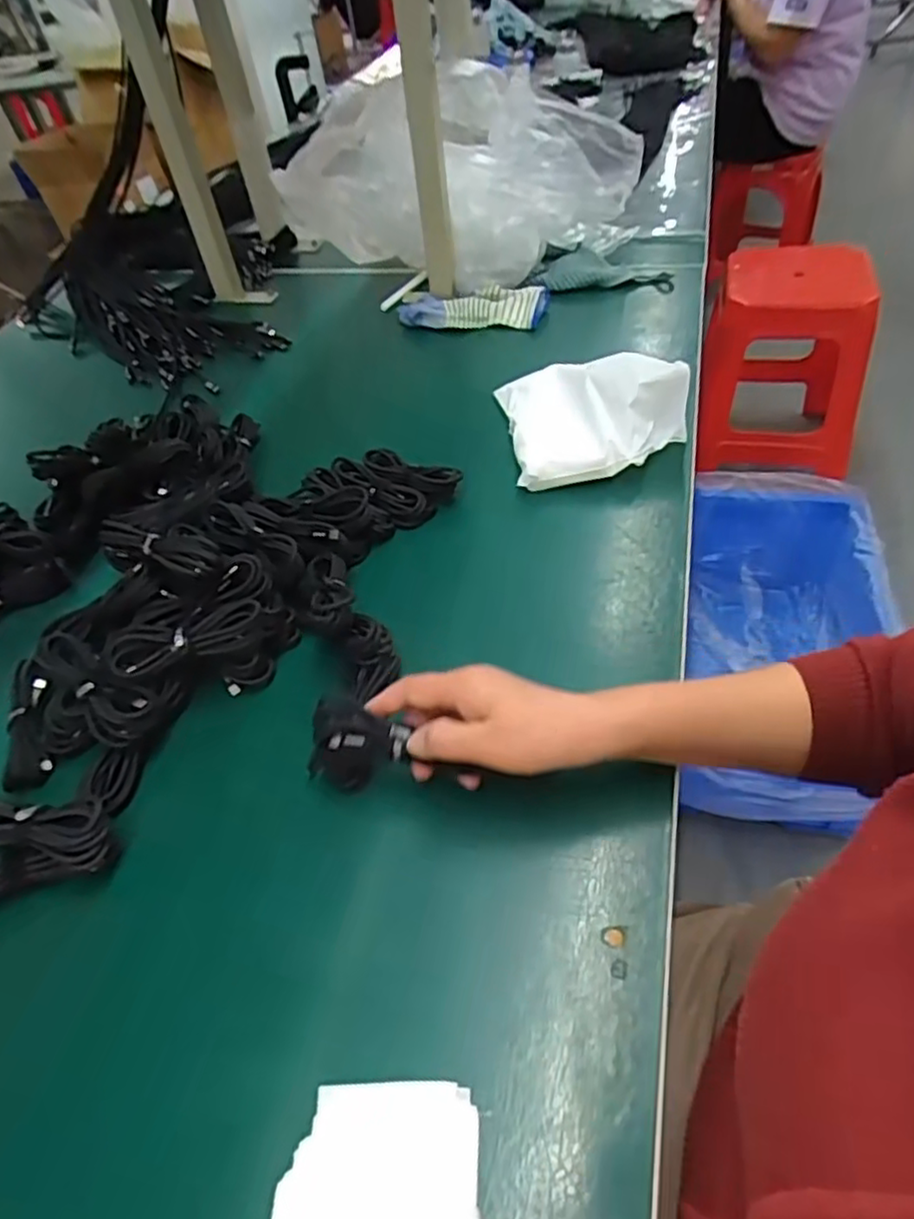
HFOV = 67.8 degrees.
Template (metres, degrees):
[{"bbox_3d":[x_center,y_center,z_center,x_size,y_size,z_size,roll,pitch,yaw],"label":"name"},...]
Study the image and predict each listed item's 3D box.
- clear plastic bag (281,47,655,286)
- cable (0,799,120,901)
[{"bbox_3d":[0.002,-0.525,0.831,0.412,0.211,0.157,2,48,10],"label":"clear plastic bag"},{"bbox_3d":[-0.265,0.154,0.415,0.101,0.039,0.072,3,49,11],"label":"cable"}]

